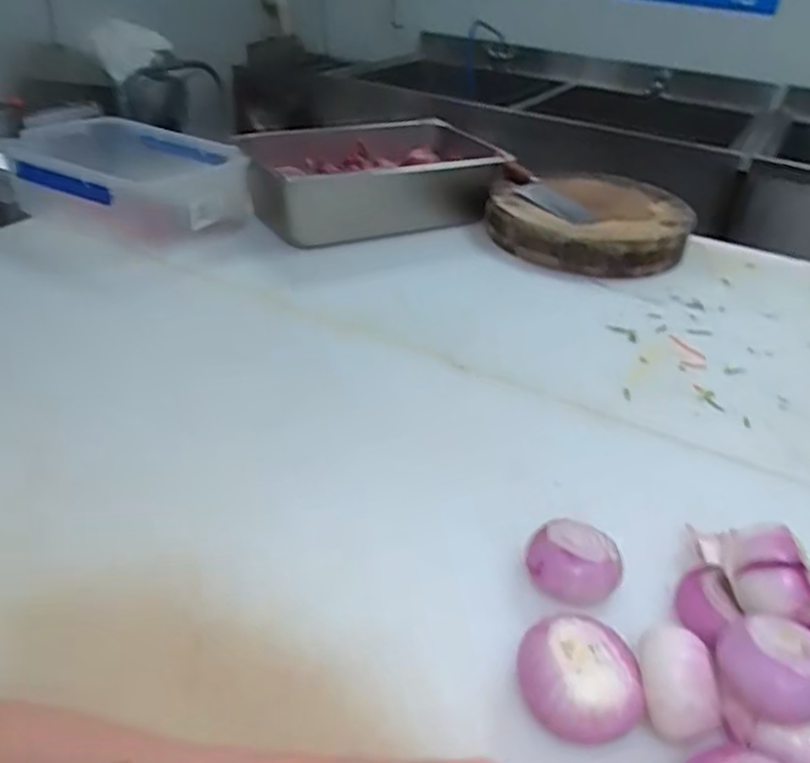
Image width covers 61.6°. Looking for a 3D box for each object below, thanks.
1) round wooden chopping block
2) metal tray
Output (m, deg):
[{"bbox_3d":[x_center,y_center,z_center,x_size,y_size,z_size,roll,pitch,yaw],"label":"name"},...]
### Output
[{"bbox_3d":[0.369,-0.332,1.386,0.403,0.102,0.378,3,34,-2],"label":"round wooden chopping block"},{"bbox_3d":[-0.095,-0.450,1.465,0.509,0.152,0.391,-11,37,-21],"label":"metal tray"}]

